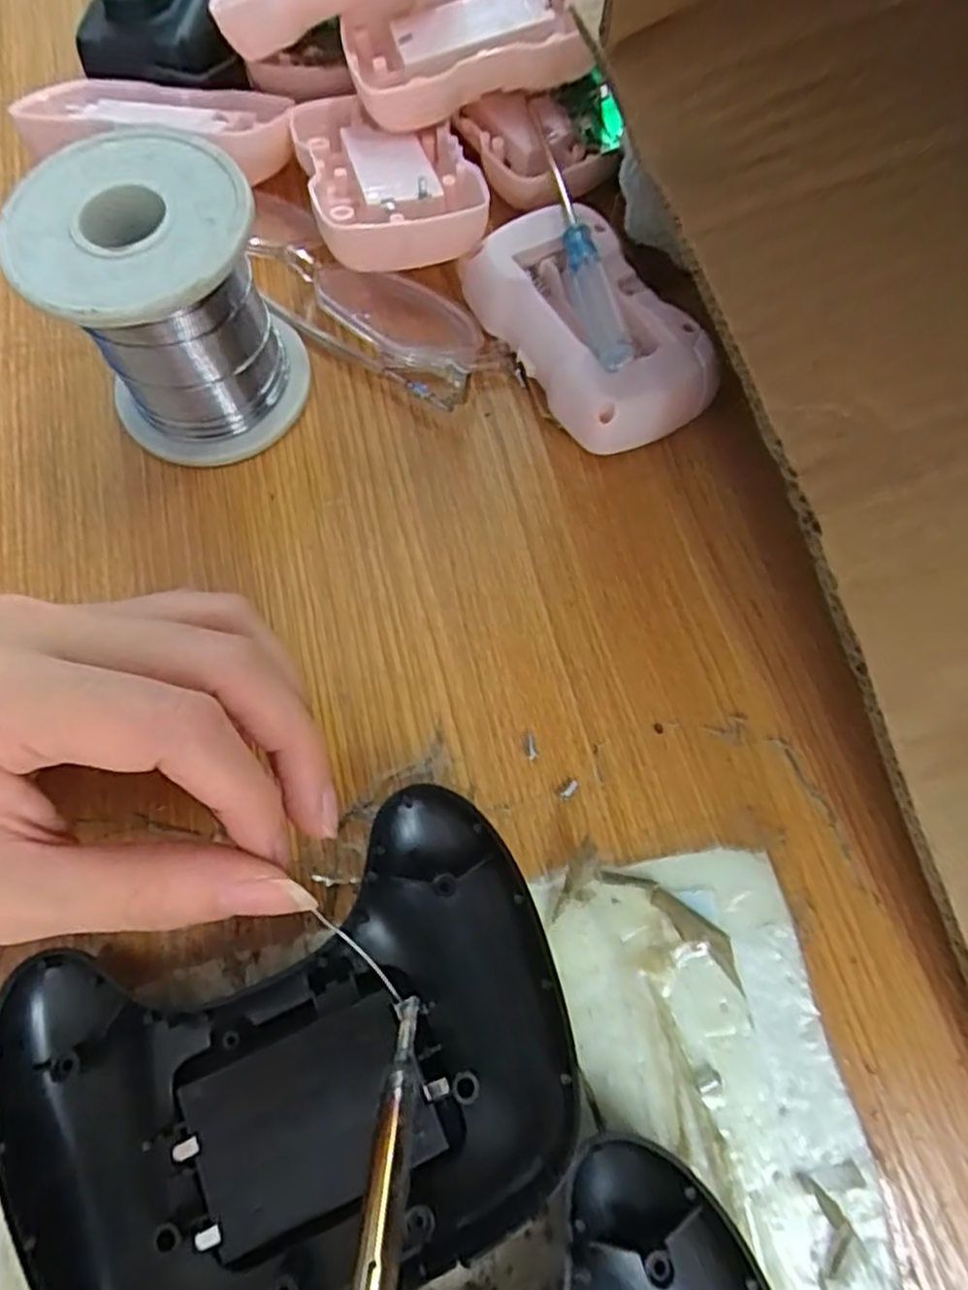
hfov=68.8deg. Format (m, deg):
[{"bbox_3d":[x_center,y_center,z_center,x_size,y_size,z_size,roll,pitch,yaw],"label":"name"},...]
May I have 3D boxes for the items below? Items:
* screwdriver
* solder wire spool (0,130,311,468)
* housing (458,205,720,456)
[{"bbox_3d":[0.030,-0.124,0.222,0.010,0.013,0.089,-12,71,-3],"label":"screwdriver"},{"bbox_3d":[-0.089,-0.095,0.205,0.059,0.065,0.055,-16,71,-6],"label":"solder wire spool"},{"bbox_3d":[0.033,-0.102,0.229,0.049,0.023,0.084,-31,73,-9],"label":"housing"}]

